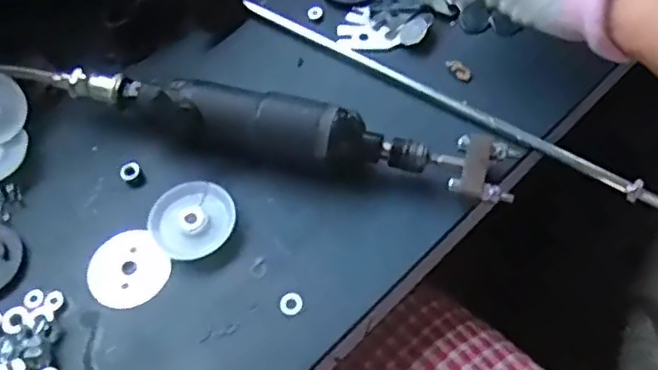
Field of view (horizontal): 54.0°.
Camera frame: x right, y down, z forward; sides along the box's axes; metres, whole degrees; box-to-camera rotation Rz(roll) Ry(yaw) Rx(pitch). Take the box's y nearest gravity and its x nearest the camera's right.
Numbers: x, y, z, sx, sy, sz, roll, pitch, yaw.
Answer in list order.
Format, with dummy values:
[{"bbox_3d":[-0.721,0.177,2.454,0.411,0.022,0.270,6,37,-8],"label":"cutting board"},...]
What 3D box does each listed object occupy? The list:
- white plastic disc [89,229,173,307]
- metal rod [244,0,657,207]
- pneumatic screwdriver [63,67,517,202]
[{"bbox_3d":[-0.115,0.047,0.367,0.043,0.004,0.048,-38,62,-18],"label":"white plastic disc"},{"bbox_3d":[0.066,-0.062,0.424,0.303,0.006,0.011,31,65,22],"label":"metal rod"},{"bbox_3d":[-0.035,-0.033,0.390,0.283,0.040,0.043,10,59,11],"label":"pneumatic screwdriver"}]

